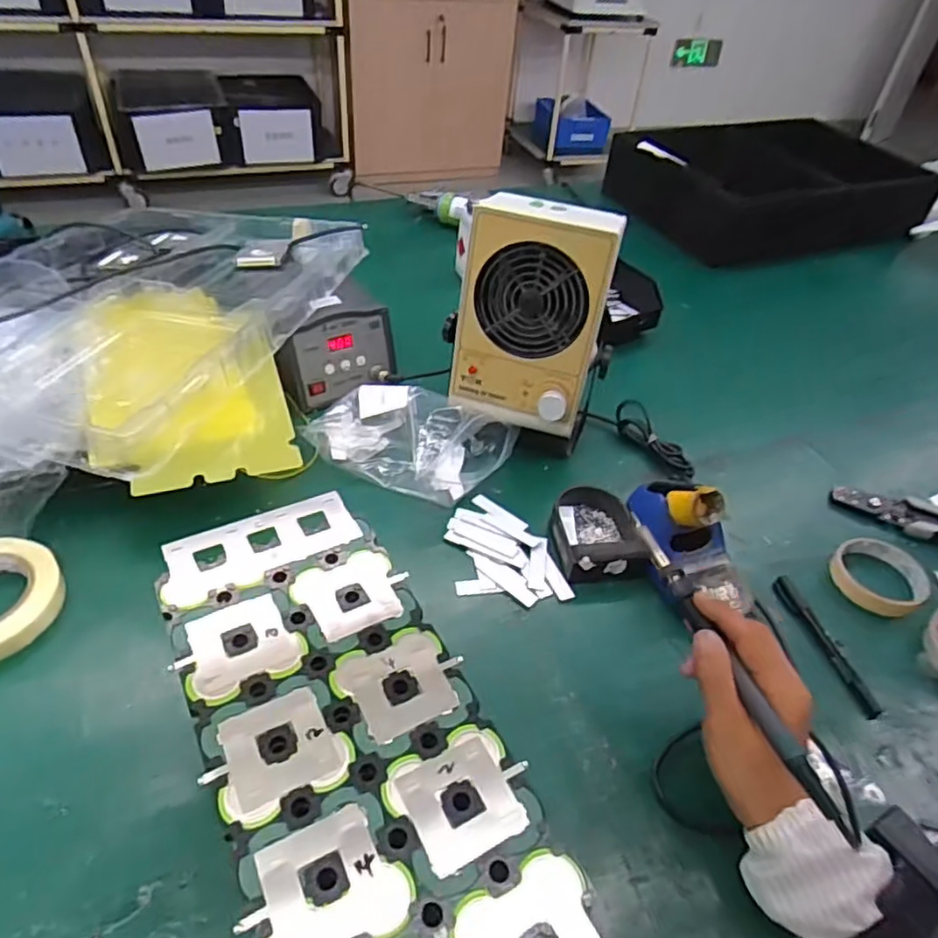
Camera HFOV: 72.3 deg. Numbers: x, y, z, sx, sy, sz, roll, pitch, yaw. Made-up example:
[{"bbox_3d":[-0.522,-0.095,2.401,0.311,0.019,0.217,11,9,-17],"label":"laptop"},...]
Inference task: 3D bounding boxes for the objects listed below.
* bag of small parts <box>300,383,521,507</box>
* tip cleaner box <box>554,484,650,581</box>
[{"bbox_3d":[-0.063,-0.033,0.685,0.217,0.059,0.113,8,44,3],"label":"bag of small parts"},{"bbox_3d":[0.126,0.057,0.634,0.085,0.038,0.116,0,44,-7],"label":"tip cleaner box"}]

